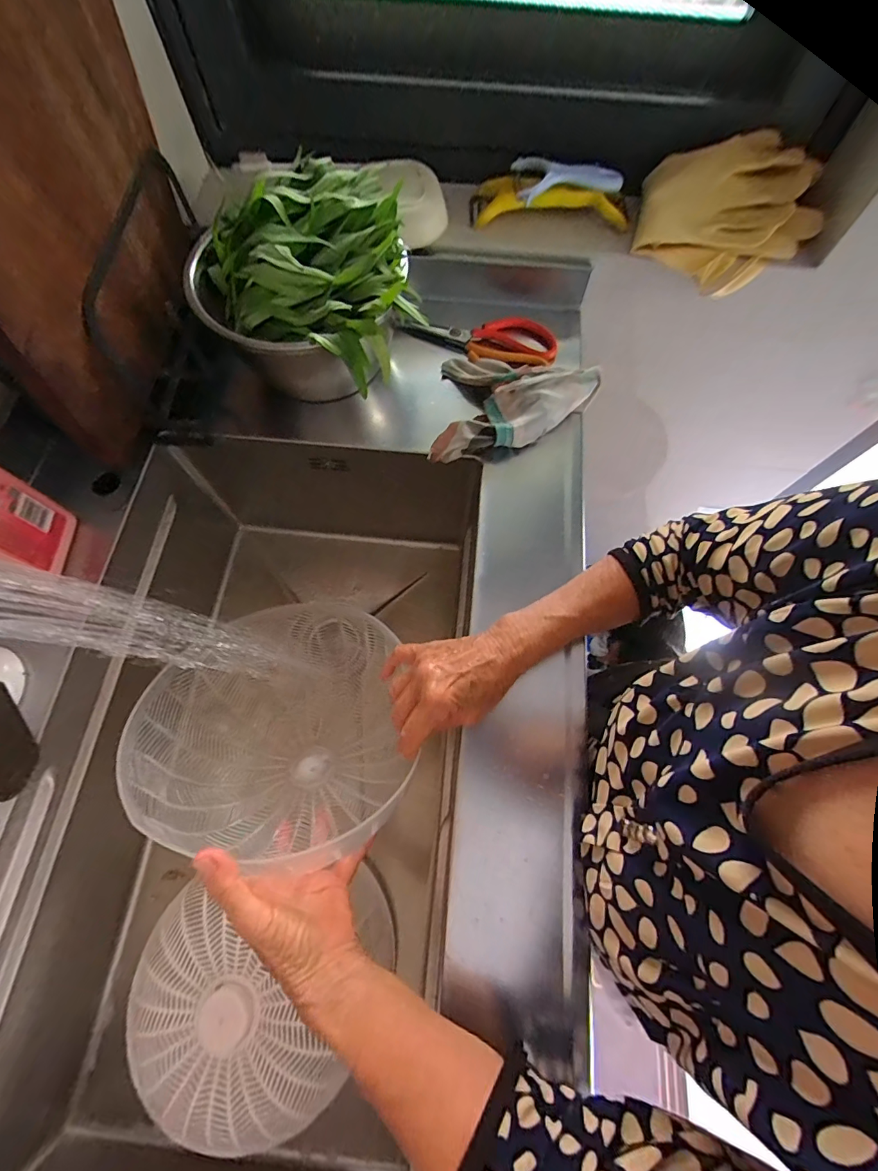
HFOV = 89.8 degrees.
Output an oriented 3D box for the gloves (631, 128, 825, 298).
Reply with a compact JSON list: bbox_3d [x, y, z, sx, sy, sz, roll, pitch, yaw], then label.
[{"bbox_3d":[0.322,-0.419,0.497,0.191,0.078,0.125,-14,70,-6],"label":"gloves"}]

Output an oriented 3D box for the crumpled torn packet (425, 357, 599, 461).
[{"bbox_3d":[0.085,-0.198,0.482,0.171,0.041,0.129,6,70,2],"label":"crumpled torn packet"}]

